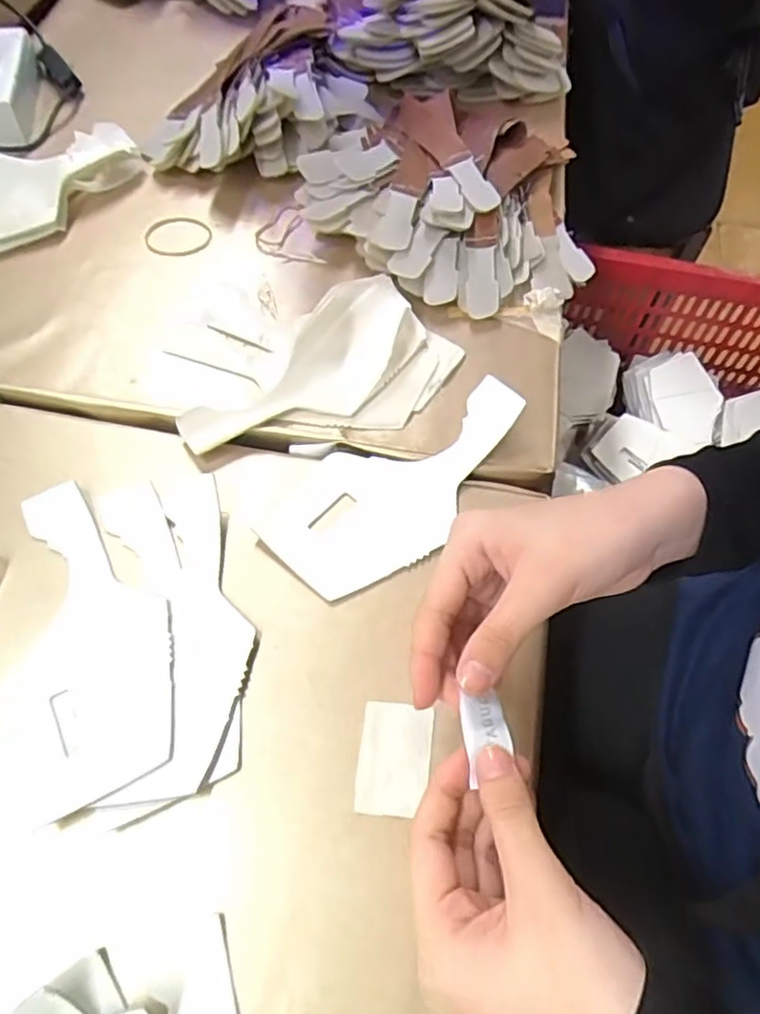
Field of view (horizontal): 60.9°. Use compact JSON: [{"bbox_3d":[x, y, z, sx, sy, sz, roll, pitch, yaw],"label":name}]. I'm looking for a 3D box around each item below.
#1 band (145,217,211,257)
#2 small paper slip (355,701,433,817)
[{"bbox_3d":[-0.161,-0.215,0.516,0.051,0.006,0.049,1,62,-3],"label":"band"},{"bbox_3d":[0.008,0.130,0.337,0.036,0.004,0.055,8,62,1],"label":"small paper slip"}]

